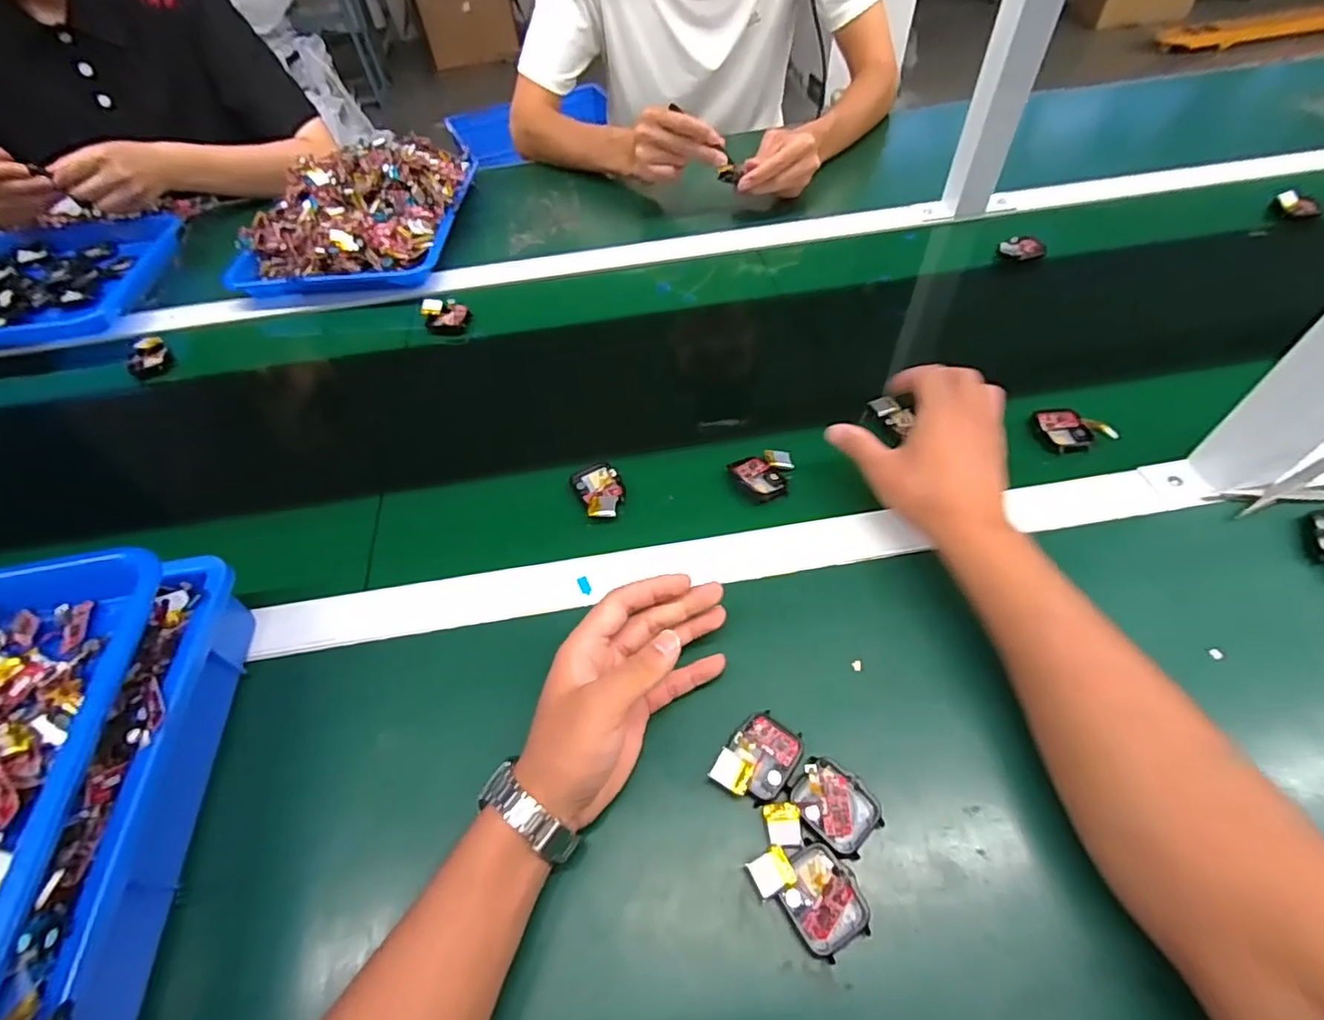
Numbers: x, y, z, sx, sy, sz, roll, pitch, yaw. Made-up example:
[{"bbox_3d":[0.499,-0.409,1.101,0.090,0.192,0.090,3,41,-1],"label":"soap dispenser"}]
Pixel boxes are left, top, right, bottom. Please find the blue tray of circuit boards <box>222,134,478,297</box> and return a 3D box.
[{"bbox_3d":[-0.388,-0.389,0.746,0.247,0.072,0.283,-1,53,3],"label":"blue tray of circuit boards"}]

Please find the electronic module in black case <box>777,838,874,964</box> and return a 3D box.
[{"bbox_3d":[0.083,0.201,0.305,0.038,0.009,0.046,-26,56,-15],"label":"electronic module in black case"}]

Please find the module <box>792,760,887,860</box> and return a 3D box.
[{"bbox_3d":[0.096,0.163,0.326,0.045,0.014,0.038,31,61,24],"label":"module"}]

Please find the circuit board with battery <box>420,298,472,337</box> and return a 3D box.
[{"bbox_3d":[-0.236,-0.214,0.647,0.049,0.025,0.038,-14,54,-6],"label":"circuit board with battery"}]

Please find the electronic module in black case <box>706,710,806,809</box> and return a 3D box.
[{"bbox_3d":[0.057,0.145,0.344,0.037,0.012,0.052,31,61,24],"label":"electronic module in black case"}]

